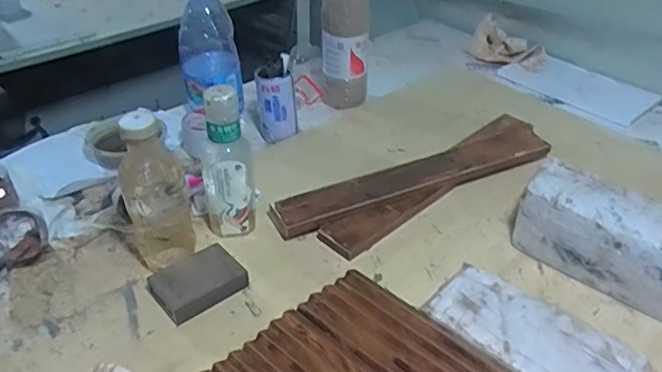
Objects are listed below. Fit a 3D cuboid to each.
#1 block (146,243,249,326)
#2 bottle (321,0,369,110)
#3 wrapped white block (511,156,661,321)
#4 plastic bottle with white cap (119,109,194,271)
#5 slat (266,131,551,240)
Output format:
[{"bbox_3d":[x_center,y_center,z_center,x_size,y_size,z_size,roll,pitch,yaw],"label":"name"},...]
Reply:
[{"bbox_3d":[-0.161,0.115,0.687,0.105,0.027,0.077,-22,44,-29],"label":"block"},{"bbox_3d":[0.027,-0.293,1.023,0.092,0.276,0.070,0,36,-2],"label":"bottle"},{"bbox_3d":[0.348,0.065,0.714,0.224,0.103,0.102,30,45,31],"label":"wrapped white block"},{"bbox_3d":[-0.206,0.007,0.673,0.071,0.203,0.076,-11,39,-18],"label":"plastic bottle with white cap"},{"bbox_3d":[0.130,-0.013,0.844,0.455,0.016,0.063,-15,52,-21],"label":"slat"}]

